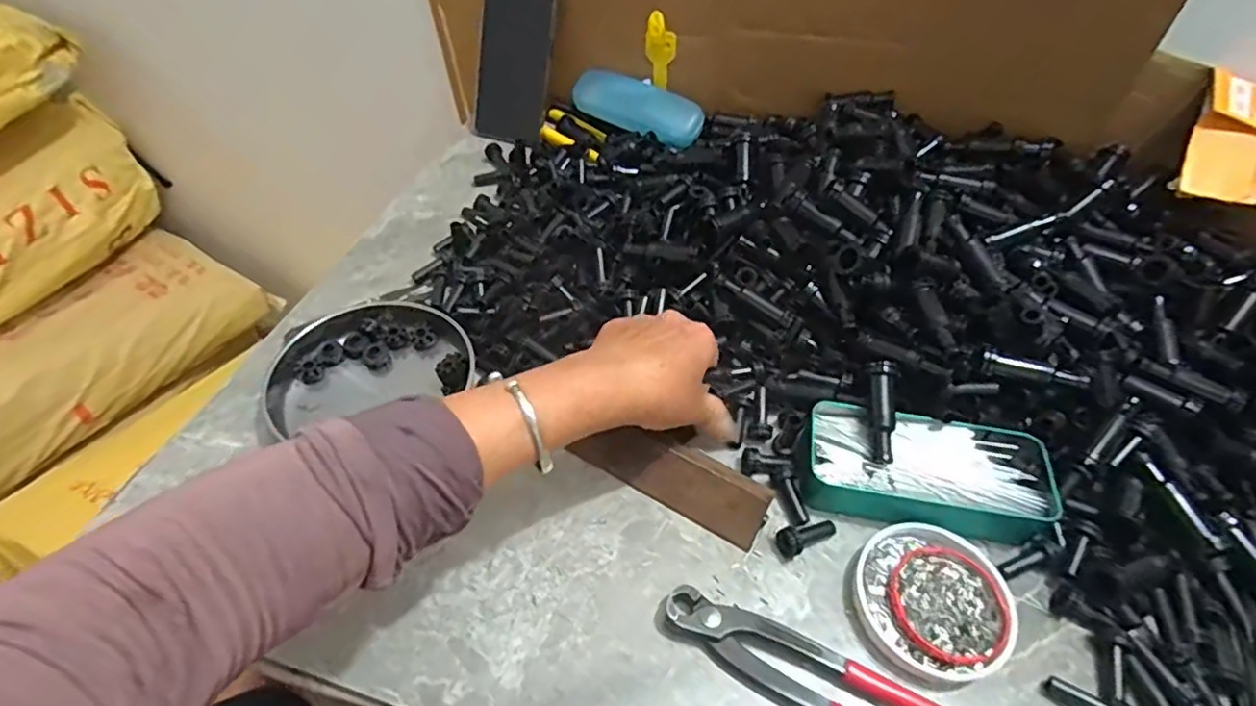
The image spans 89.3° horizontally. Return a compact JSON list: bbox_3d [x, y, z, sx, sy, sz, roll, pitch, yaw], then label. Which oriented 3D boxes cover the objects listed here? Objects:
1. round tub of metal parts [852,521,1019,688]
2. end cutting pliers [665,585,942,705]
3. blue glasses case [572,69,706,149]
[{"bbox_3d":[0.180,0.146,0.377,0.085,0.014,0.086,1,50,-2],"label":"round tub of metal parts"},{"bbox_3d":[0.112,0.182,0.342,0.195,0.015,0.038,21,52,15],"label":"end cutting pliers"},{"bbox_3d":[0.014,-0.257,0.675,0.150,0.033,0.054,31,92,22],"label":"blue glasses case"}]

